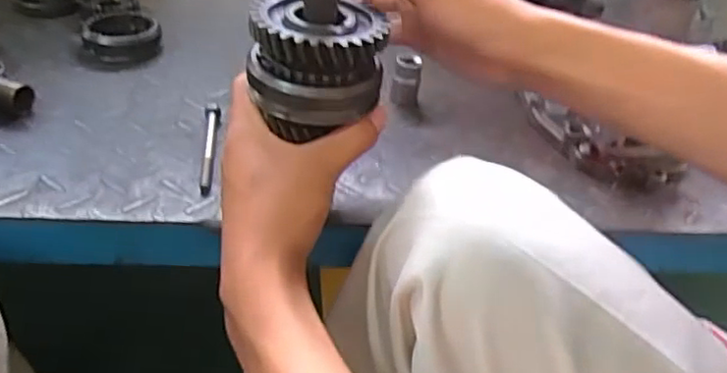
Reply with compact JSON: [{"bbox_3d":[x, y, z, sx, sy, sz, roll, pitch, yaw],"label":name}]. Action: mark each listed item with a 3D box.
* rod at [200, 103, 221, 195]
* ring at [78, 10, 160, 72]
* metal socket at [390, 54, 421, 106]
[{"bbox_3d":[-0.113,-0.032,0.473,0.011,0.010,0.112,-1,38,-11],"label":"rod"},{"bbox_3d":[-0.224,-0.138,0.588,0.070,0.021,0.081,-4,39,-14],"label":"ring"},{"bbox_3d":[0.037,-0.093,0.553,0.022,0.043,0.017,7,37,0],"label":"metal socket"}]

